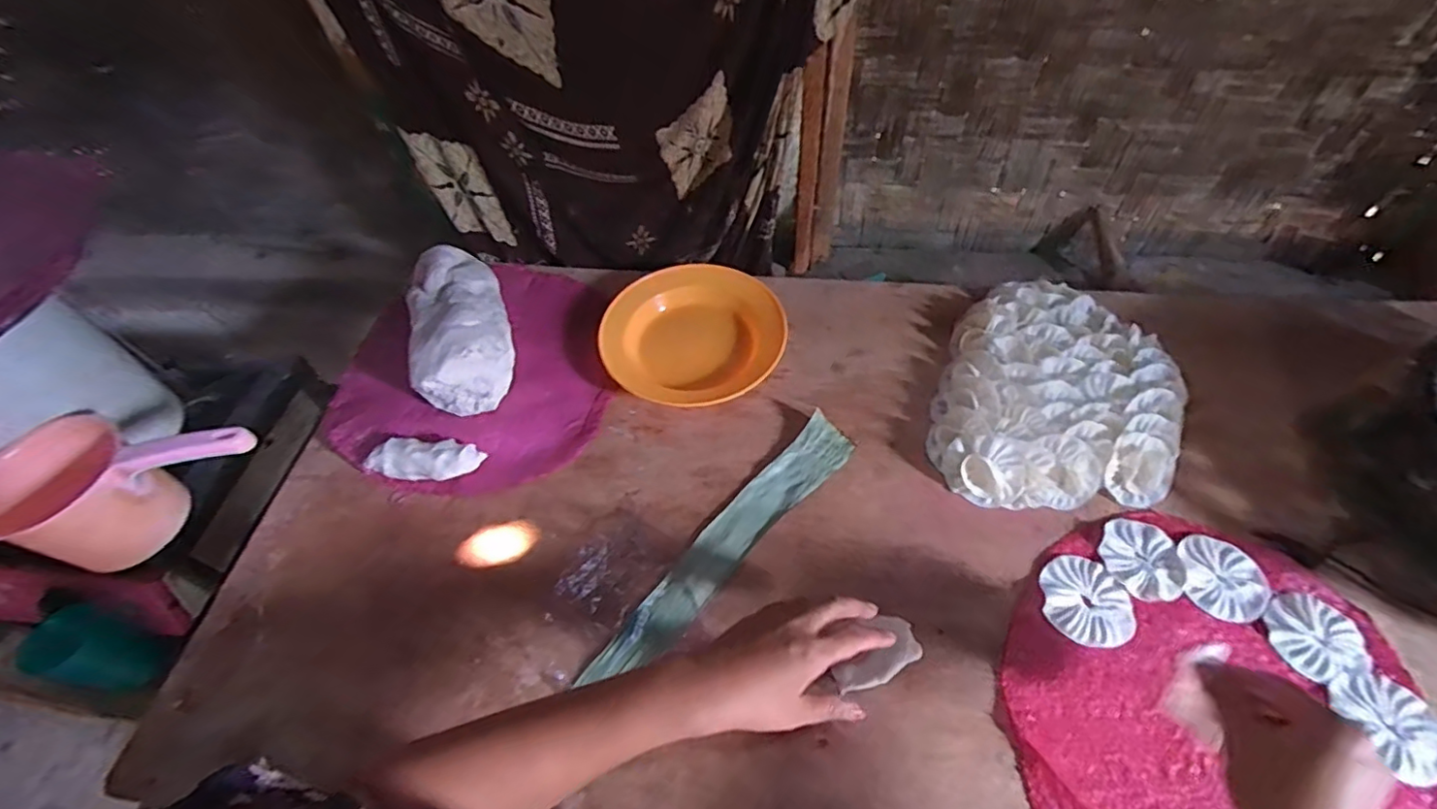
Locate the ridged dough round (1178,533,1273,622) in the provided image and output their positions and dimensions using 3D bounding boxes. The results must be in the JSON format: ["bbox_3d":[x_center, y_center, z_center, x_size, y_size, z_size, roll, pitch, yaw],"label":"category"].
[{"bbox_3d":[0.466,0.159,0.554,0.071,0.004,0.075,9,56,10],"label":"ridged dough round"}]

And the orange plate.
[{"bbox_3d":[-0.031,-0.088,0.741,0.218,0.037,0.198,-8,55,-2],"label":"orange plate"}]

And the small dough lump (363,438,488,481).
[{"bbox_3d":[-0.313,0.061,0.639,0.116,0.043,0.041,-6,55,0],"label":"small dough lump"}]

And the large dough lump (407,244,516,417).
[{"bbox_3d":[-0.307,-0.095,0.722,0.106,0.109,0.214,-17,56,-8],"label":"large dough lump"}]

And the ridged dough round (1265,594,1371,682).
[{"bbox_3d":[0.517,0.198,0.523,0.073,0.004,0.066,-14,55,-6],"label":"ridged dough round"}]

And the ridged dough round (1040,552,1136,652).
[{"bbox_3d":[0.335,0.177,0.549,0.075,0.007,0.081,5,55,7],"label":"ridged dough round"}]

